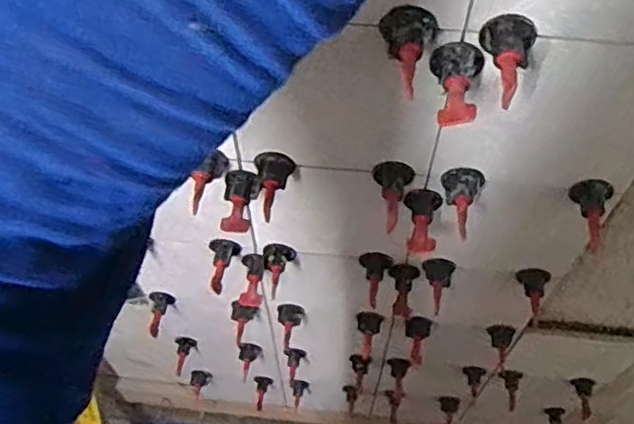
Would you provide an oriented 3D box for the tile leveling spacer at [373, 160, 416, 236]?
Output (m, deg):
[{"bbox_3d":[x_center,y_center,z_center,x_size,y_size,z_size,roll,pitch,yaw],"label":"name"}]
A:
[{"bbox_3d":[0.055,-0.014,0.497,0.030,0.027,0.047,14,61,8],"label":"tile leveling spacer"}]

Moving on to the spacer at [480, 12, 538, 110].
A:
[{"bbox_3d":[0.105,-0.088,0.368,0.030,0.024,0.047,18,61,10],"label":"spacer"}]

